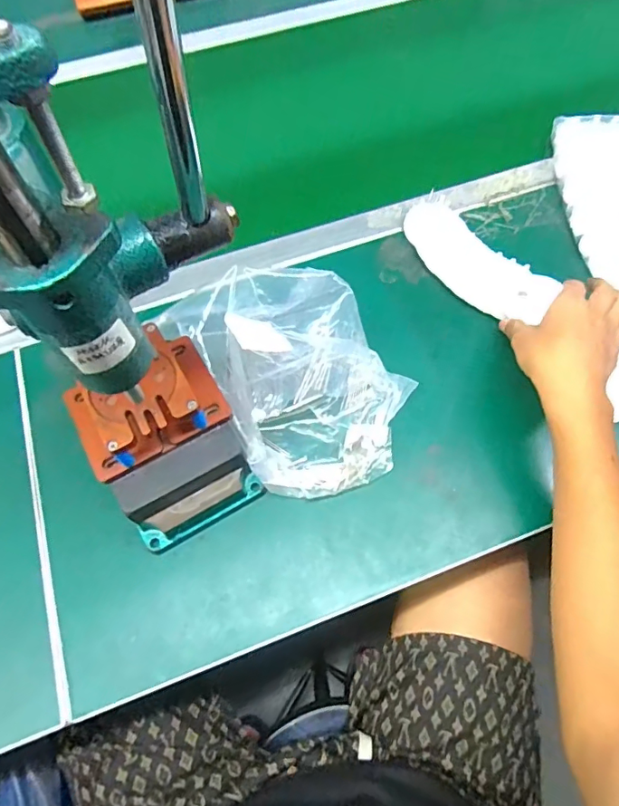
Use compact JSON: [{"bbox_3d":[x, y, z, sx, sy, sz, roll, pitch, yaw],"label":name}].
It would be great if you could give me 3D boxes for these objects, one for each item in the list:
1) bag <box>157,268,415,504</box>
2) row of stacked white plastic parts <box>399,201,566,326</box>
[{"bbox_3d":[-0.006,-0.028,0.456,0.170,0.071,0.215,-25,67,-10],"label":"bag"},{"bbox_3d":[0.169,-0.148,0.529,0.061,0.024,0.174,-38,69,-15],"label":"row of stacked white plastic parts"}]

